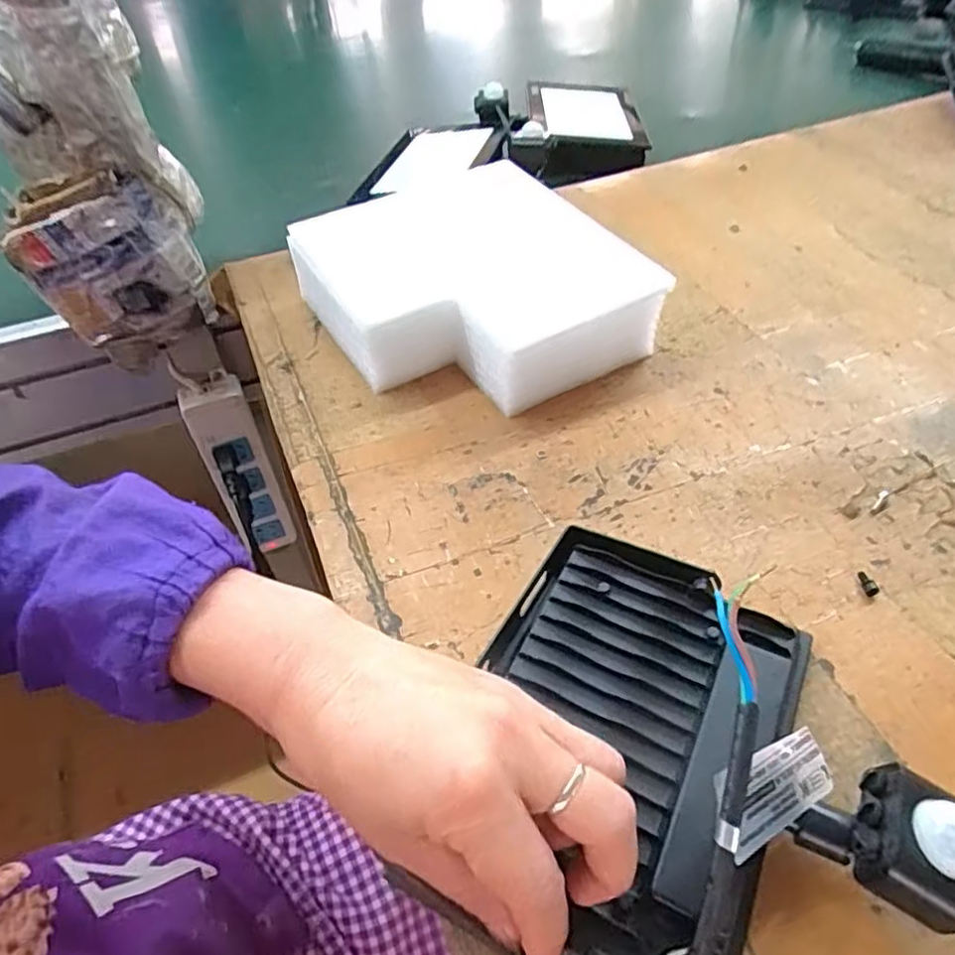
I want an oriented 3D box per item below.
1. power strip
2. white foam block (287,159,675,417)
[{"bbox_3d":[-0.241,-0.006,0.672,0.057,0.211,0.039,-23,52,-18],"label":"power strip"},{"bbox_3d":[-0.007,-0.139,0.482,0.203,0.074,0.208,-22,51,-17],"label":"white foam block"}]

